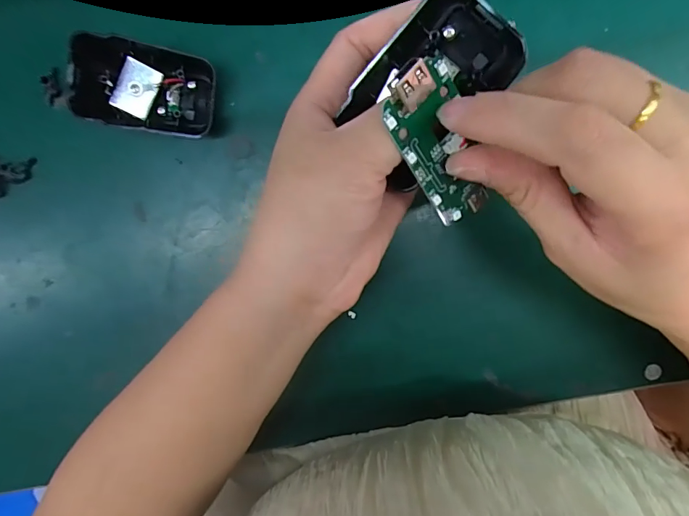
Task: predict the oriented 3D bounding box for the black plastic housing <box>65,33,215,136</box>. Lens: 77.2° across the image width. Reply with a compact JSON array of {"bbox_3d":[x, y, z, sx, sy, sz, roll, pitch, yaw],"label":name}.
[{"bbox_3d":[-0.106,-0.092,0.233,0.068,0.019,0.042,5,109,-27],"label":"black plastic housing"}]

